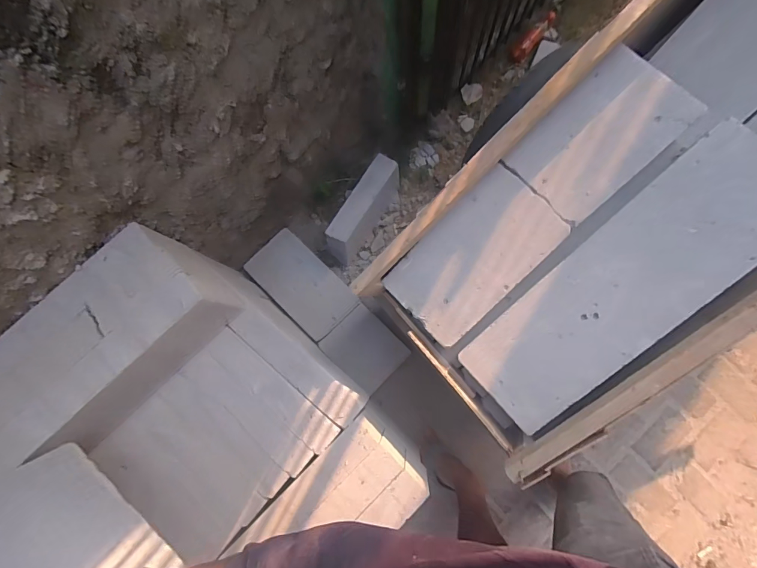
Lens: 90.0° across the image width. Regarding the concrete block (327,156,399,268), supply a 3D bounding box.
[{"bbox_3d":[-0.046,-0.239,1.238,0.088,0.205,0.341,33,87,9],"label":"concrete block"}]

